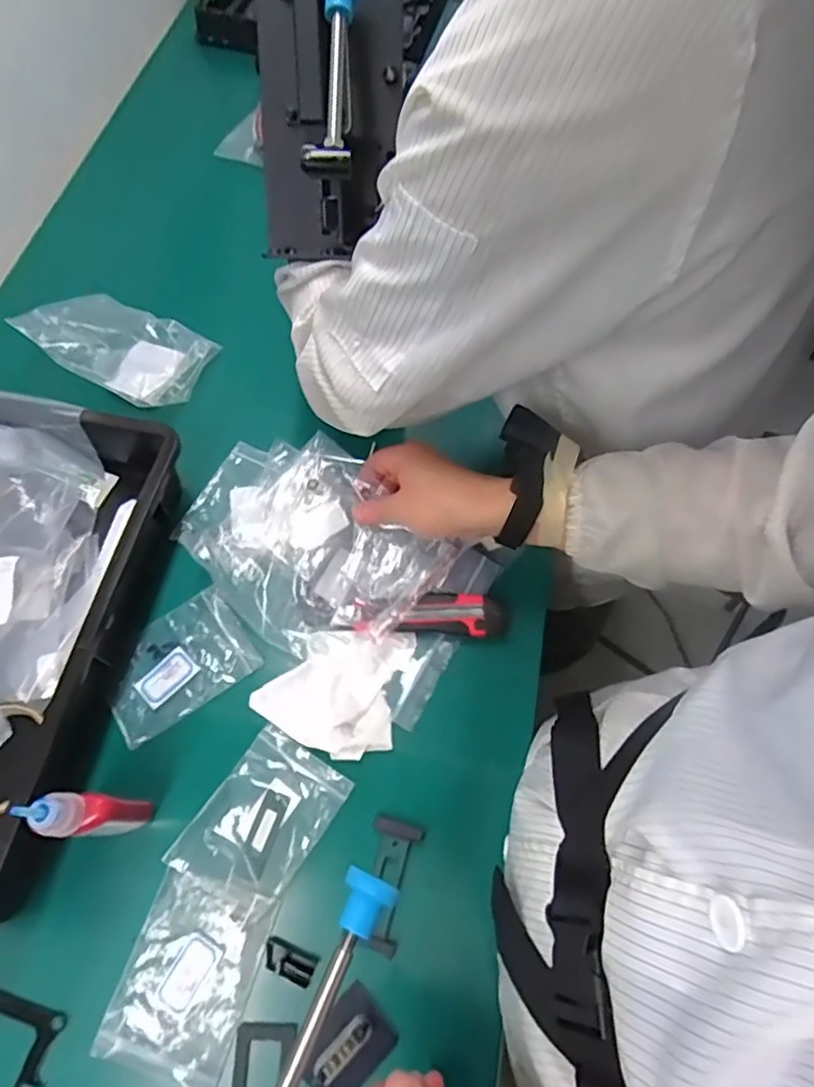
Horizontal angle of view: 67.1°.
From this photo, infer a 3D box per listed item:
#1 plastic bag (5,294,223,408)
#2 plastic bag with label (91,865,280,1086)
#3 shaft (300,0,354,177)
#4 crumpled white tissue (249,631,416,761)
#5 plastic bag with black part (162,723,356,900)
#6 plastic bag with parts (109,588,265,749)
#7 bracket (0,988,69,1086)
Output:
[{"bbox_3d":[-0.313,-0.217,0.669,0.179,0.031,0.105,28,67,0],"label":"plastic bag"},{"bbox_3d":[-0.162,0.319,0.457,0.093,0.005,0.123,16,66,6],"label":"plastic bag with label"},{"bbox_3d":[-0.049,-0.307,0.404,0.032,0.033,0.124,6,97,1],"label":"shaft"},{"bbox_3d":[-0.066,0.124,0.544,0.123,0.014,0.112,11,66,4],"label":"crumpled white tissue"},{"bbox_3d":[-0.114,0.220,0.494,0.091,0.024,0.120,30,69,12],"label":"plastic bag with black part"},{"bbox_3d":[-0.207,0.107,0.555,0.126,0.012,0.092,-33,71,-15],"label":"plastic bag with parts"},{"bbox_3d":[-0.293,0.361,0.444,0.082,0.008,0.058,17,66,6],"label":"bracket"}]

